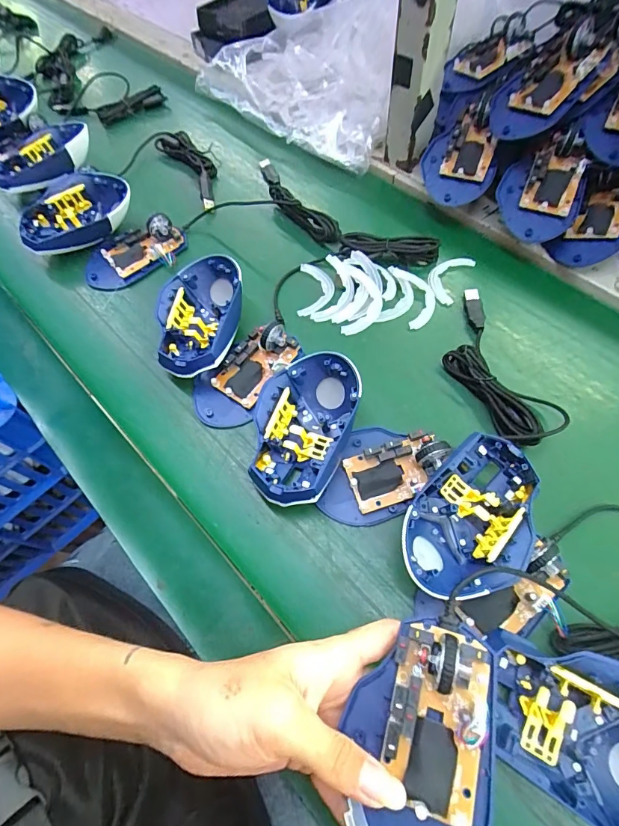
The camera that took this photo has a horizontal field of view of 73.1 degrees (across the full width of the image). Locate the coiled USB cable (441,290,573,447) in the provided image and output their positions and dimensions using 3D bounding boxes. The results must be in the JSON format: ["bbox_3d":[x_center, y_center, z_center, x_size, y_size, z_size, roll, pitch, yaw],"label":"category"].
[{"bbox_3d":[0.150,-0.042,0.352,0.055,0.020,0.155,-16,63,-4],"label":"coiled USB cable"}]

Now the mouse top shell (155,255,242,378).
[{"bbox_3d":[-0.100,-0.084,0.385,0.077,0.041,0.123,2,63,5],"label":"mouse top shell"}]

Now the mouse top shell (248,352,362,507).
[{"bbox_3d":[-0.005,0.012,0.328,0.071,0.041,0.118,18,65,13],"label":"mouse top shell"}]

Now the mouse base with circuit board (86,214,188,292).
[{"bbox_3d":[-0.186,-0.171,0.443,0.108,0.031,0.059,-23,63,-8],"label":"mouse base with circuit board"}]

